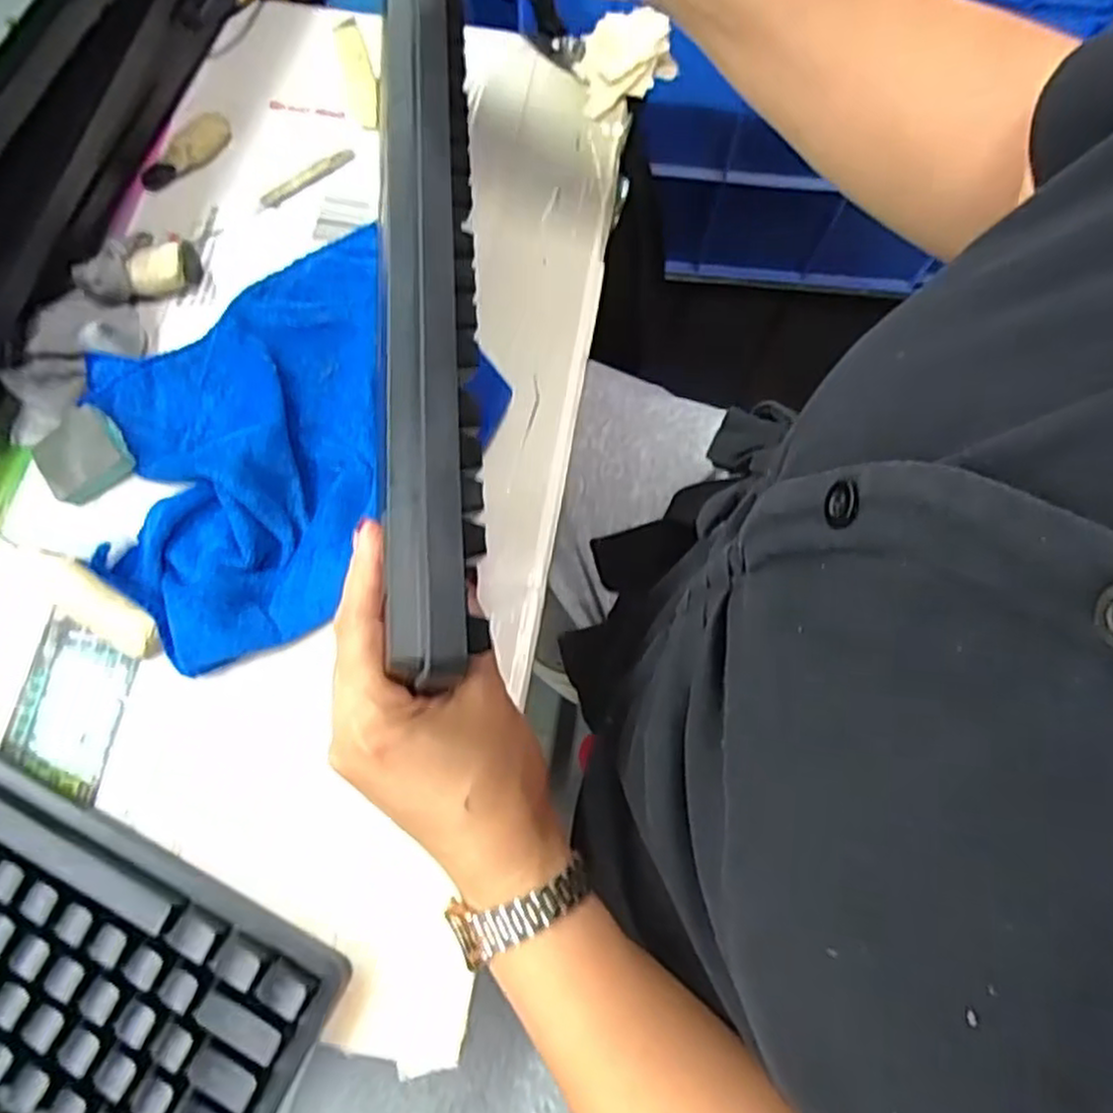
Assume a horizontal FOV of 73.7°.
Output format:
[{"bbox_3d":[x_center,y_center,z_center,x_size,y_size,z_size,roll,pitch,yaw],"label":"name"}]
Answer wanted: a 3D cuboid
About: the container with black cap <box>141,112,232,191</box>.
[{"bbox_3d":[-0.242,-0.265,0.488,0.025,0.012,0.067,42,76,11],"label":"container with black cap"}]

